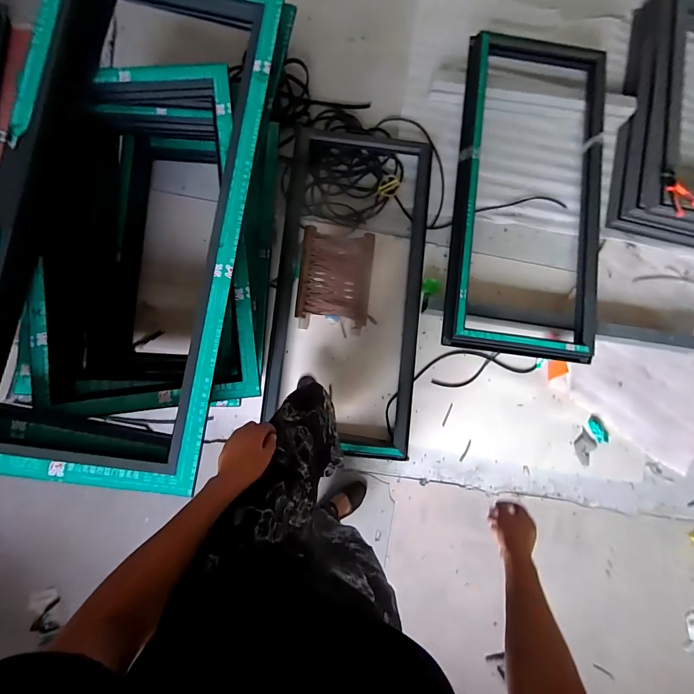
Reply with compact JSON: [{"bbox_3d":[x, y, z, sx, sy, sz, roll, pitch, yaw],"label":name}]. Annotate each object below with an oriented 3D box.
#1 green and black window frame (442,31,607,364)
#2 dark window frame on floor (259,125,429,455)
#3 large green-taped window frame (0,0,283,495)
[{"bbox_3d":[0.765,-0.629,1.446,0.655,0.095,1.335,7,85,2],"label":"green and black window frame"},{"bbox_3d":[0.020,-0.224,1.435,0.596,0.076,1.278,6,85,2],"label":"dark window frame on floor"},{"bbox_3d":[-0.550,-0.333,0.928,0.572,0.177,1.302,9,84,-3],"label":"large green-taped window frame"}]

